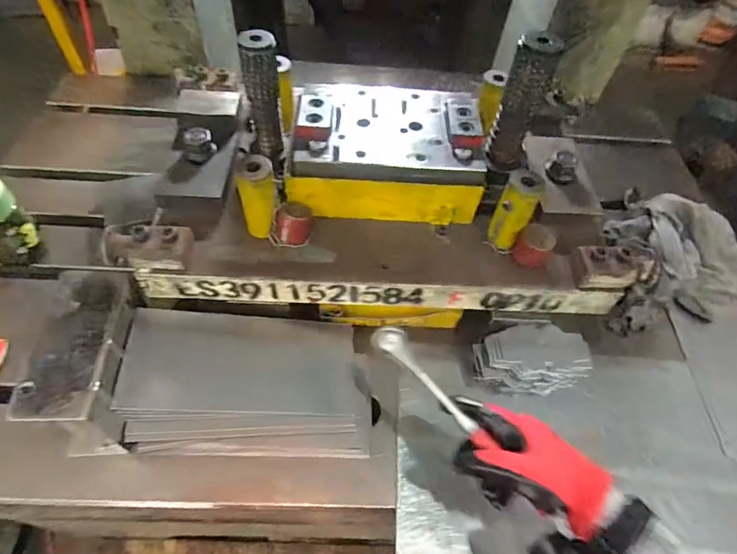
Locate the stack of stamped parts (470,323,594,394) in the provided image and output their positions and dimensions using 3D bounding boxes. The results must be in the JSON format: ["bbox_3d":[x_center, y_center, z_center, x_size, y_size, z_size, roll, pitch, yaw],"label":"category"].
[{"bbox_3d":[0.201,0.111,0.579,0.131,0.077,0.072,5,54,-1],"label":"stack of stamped parts"}]

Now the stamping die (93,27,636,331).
[{"bbox_3d":[0.021,-0.125,0.571,0.589,0.247,0.280,3,54,-3],"label":"stamping die"}]

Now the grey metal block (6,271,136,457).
[{"bbox_3d":[-0.301,0.101,0.506,0.071,0.138,0.170,0,54,-5],"label":"grey metal block"}]

